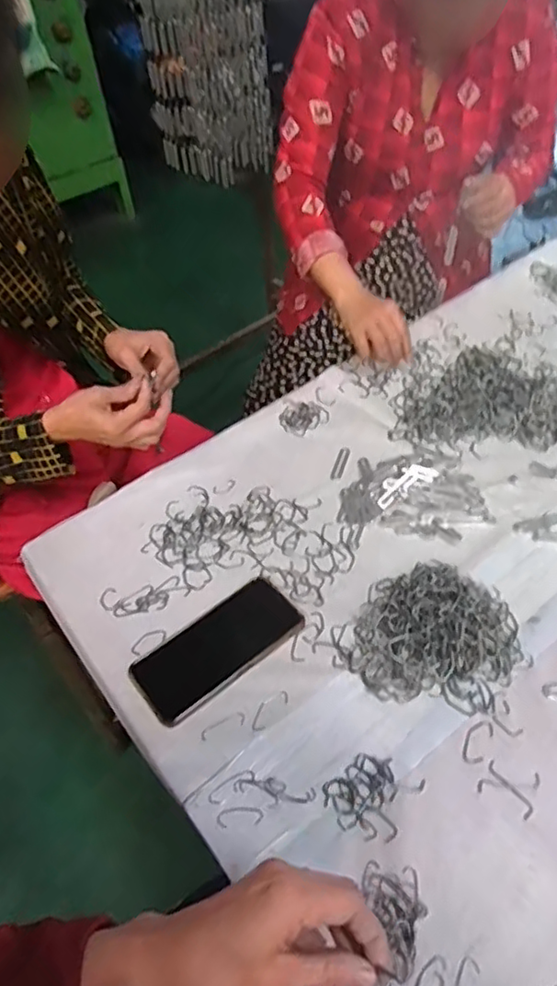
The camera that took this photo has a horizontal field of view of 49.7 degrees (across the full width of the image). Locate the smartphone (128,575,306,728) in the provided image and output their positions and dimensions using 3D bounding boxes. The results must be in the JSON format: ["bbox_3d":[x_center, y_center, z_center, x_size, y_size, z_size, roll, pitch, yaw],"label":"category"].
[{"bbox_3d":[-0.060,0.150,0.595,0.164,0.012,0.083,-33,52,-23],"label":"smartphone"}]

